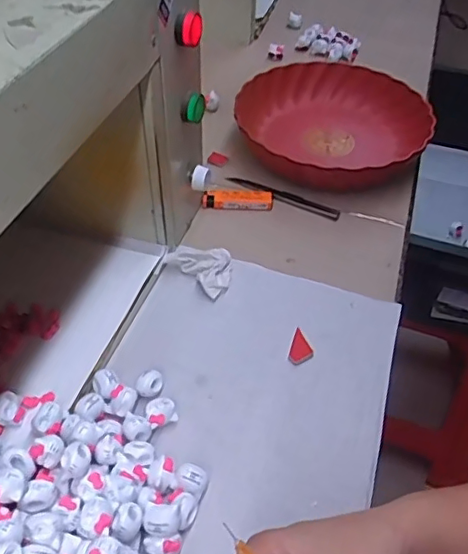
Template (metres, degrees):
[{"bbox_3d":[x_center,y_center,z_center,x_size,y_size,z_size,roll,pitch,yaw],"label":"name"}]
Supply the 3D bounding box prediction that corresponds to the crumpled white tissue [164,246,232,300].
[{"bbox_3d":[-0.030,-0.013,0.584,0.072,0.019,0.052,31,54,27],"label":"crumpled white tissue"}]

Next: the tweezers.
[{"bbox_3d":[0.056,-0.095,0.664,0.144,0.010,0.016,22,51,21],"label":"tweezers"}]

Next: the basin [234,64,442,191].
[{"bbox_3d":[0.119,-0.179,0.717,0.223,0.091,0.223,0,46,1],"label":"basin"}]

